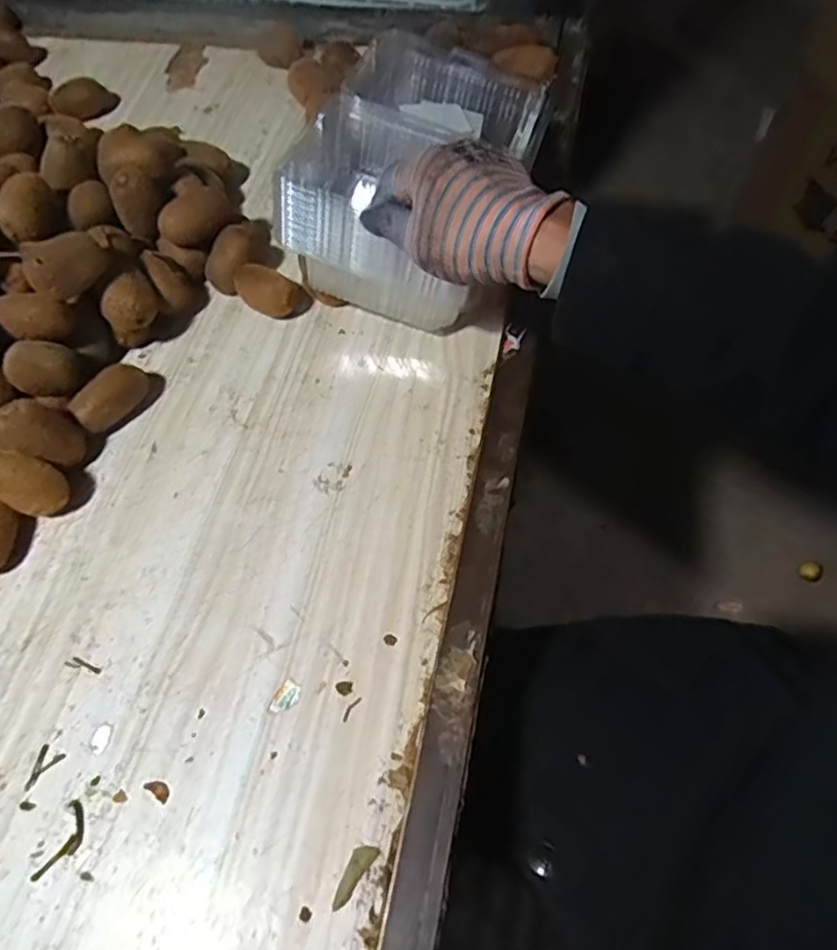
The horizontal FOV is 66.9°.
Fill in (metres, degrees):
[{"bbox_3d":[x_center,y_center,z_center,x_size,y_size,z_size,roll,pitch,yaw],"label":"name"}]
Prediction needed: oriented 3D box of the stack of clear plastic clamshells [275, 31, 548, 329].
[{"bbox_3d":[0.003,-0.269,0.539,0.162,0.117,0.264,19,68,13],"label":"stack of clear plastic clamshells"}]

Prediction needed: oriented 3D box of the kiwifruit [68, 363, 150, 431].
[{"bbox_3d":[-0.252,-0.063,0.526,0.033,0.036,0.064,37,70,20],"label":"kiwifruit"}]

